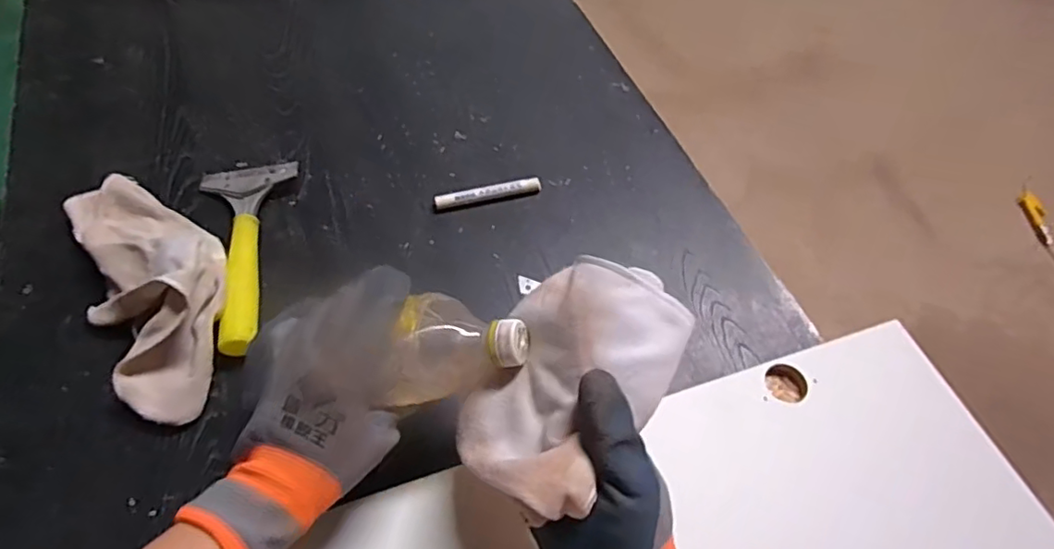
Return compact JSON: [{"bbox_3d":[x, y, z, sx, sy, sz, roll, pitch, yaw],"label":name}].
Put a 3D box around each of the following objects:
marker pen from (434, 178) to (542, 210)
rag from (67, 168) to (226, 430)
[{"bbox_3d":[-0.039,-0.081,0.599,0.110,0.014,0.013,-12,58,-12],"label":"marker pen"},{"bbox_3d":[-0.322,-0.002,0.495,0.112,0.074,0.260,-23,61,-18],"label":"rag"}]

